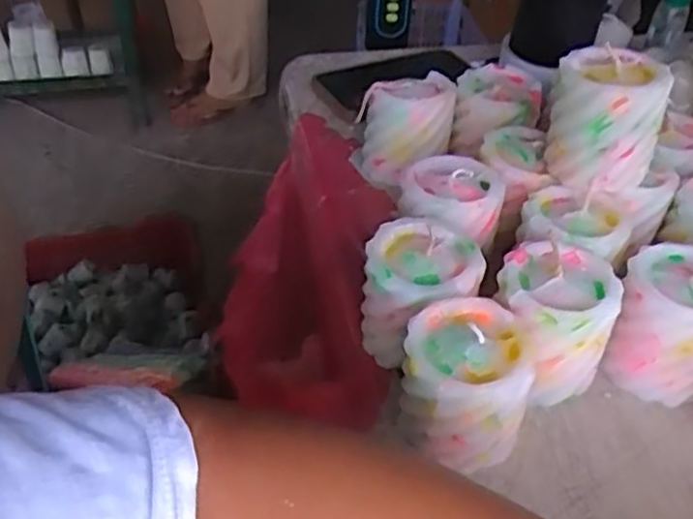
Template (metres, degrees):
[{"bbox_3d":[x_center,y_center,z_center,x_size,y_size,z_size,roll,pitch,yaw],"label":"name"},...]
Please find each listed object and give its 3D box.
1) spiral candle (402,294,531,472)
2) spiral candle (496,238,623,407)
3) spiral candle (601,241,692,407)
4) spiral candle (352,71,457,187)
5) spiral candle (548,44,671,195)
[{"bbox_3d":[0.062,0.065,0.394,0.063,0.061,0.070,4,41,2],"label":"spiral candle"},{"bbox_3d":[0.119,0.037,0.430,0.067,0.068,0.080,17,44,16],"label":"spiral candle"},{"bbox_3d":[0.197,0.038,0.441,0.067,0.069,0.073,25,46,24],"label":"spiral candle"},{"bbox_3d":[0.047,-0.106,0.591,0.072,0.074,0.051,2,41,0],"label":"spiral candle"},{"bbox_3d":[0.168,-0.090,0.477,0.069,0.075,0.066,17,44,16],"label":"spiral candle"}]

